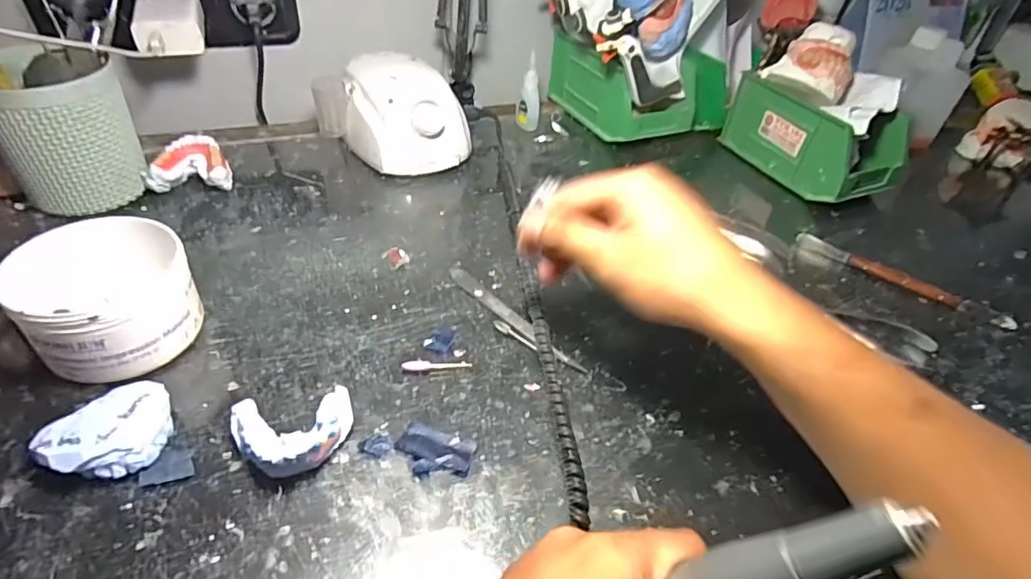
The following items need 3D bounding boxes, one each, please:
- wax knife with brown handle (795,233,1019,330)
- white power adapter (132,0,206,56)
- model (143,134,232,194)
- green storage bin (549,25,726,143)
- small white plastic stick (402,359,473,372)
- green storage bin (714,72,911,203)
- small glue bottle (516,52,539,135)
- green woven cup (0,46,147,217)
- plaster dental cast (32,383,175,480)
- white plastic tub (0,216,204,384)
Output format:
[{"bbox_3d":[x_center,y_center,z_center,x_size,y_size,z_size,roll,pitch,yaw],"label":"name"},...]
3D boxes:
[{"bbox_3d":[0.337,-0.009,0.483,0.173,0.010,0.023,32,47,26],"label":"wax knife with brown handle"},{"bbox_3d":[-0.311,-0.242,0.496,0.053,0.030,0.093,-12,45,-20],"label":"white power adapter"},{"bbox_3d":[-0.292,-0.110,0.494,0.064,0.035,0.052,-9,44,-18],"label":"model"},{"bbox_3d":[0.149,-0.249,0.671,0.147,0.082,0.170,-15,46,-23],"label":"green storage bin"},{"bbox_3d":[-0.052,0.050,0.367,0.045,0.004,0.007,-3,42,-11],"label":"small white plastic stick"},{"bbox_3d":[0.331,-0.171,0.609,0.100,0.081,0.172,-15,46,-24],"label":"green storage bin"},{"bbox_3d":[0.017,-0.225,0.630,0.020,0.080,0.020,-10,44,-18],"label":"small glue bottle"},{"bbox_3d":[-0.360,-0.124,0.439,0.087,0.113,0.092,33,47,26],"label":"green woven cup"},{"bbox_3d":[-0.213,0.078,0.293,0.041,0.027,0.059,28,45,22],"label":"plaster dental cast"},{"bbox_3d":[-0.248,0.008,0.339,0.087,0.068,0.080,4,41,-4],"label":"white plastic tub"}]

